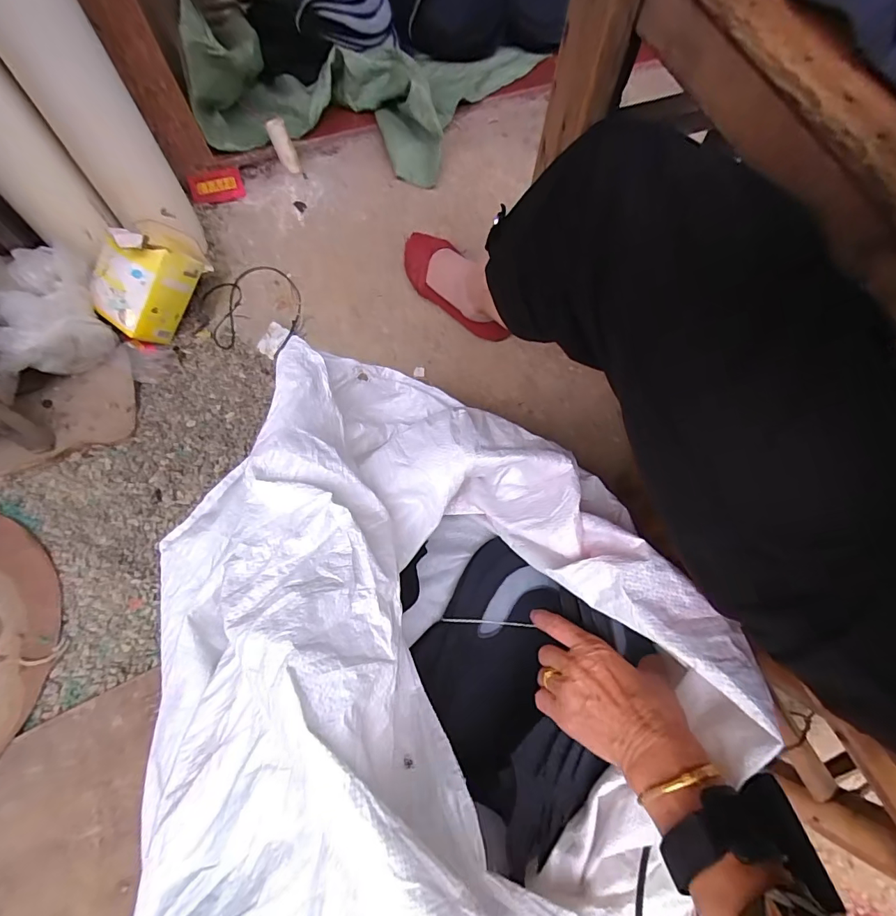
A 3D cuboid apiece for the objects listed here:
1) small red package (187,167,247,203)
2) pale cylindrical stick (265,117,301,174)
[{"bbox_3d":[-0.398,-0.468,0.773,0.086,0.009,0.053,-17,90,-7],"label":"small red package"},{"bbox_3d":[-0.281,-0.535,0.769,0.028,0.022,0.084,-31,112,-14],"label":"pale cylindrical stick"}]

